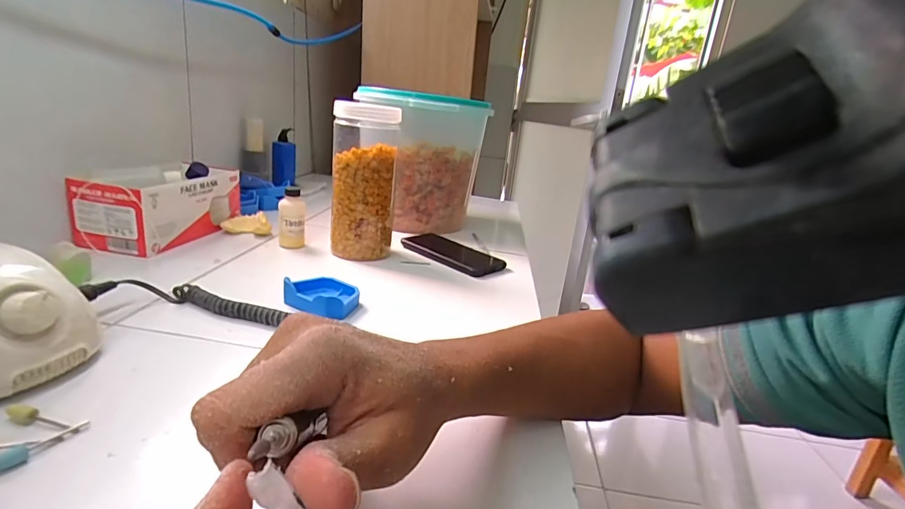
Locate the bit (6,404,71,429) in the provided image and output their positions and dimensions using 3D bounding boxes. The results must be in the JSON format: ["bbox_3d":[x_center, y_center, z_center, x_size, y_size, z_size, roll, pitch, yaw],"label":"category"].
[{"bbox_3d":[-0.263,0.103,0.283,0.043,0.007,0.010,11,17,12],"label":"bit"}]

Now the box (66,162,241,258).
[{"bbox_3d":[-0.406,-0.075,0.637,0.112,0.090,0.198,8,17,2],"label":"box"}]

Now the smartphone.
[{"bbox_3d":[0.001,-0.003,0.708,0.172,0.015,0.091,21,22,37],"label":"smartphone"}]

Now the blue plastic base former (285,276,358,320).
[{"bbox_3d":[-0.138,0.043,0.488,0.080,0.023,0.061,17,20,29],"label":"blue plastic base former"}]

